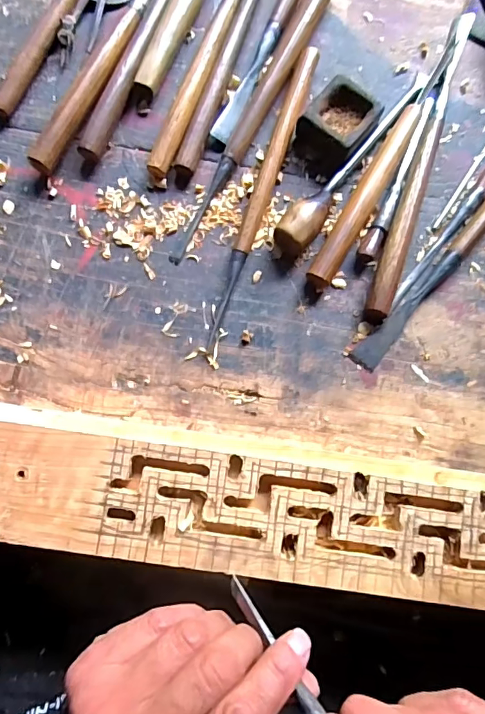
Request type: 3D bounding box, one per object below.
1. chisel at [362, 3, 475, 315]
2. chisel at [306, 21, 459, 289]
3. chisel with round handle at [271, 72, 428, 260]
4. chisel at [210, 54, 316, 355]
[{"bbox_3d":[0.140,-0.147,0.360,0.022,0.017,0.260,20,81,1],"label":"chisel"},{"bbox_3d":[0.113,-0.150,0.360,0.022,0.018,0.233,31,82,3],"label":"chisel"},{"bbox_3d":[0.085,-0.149,0.356,0.025,0.028,0.183,38,82,4],"label":"chisel with round handle"},{"bbox_3d":[0.013,-0.121,0.354,0.017,0.015,0.239,19,81,1],"label":"chisel"}]

